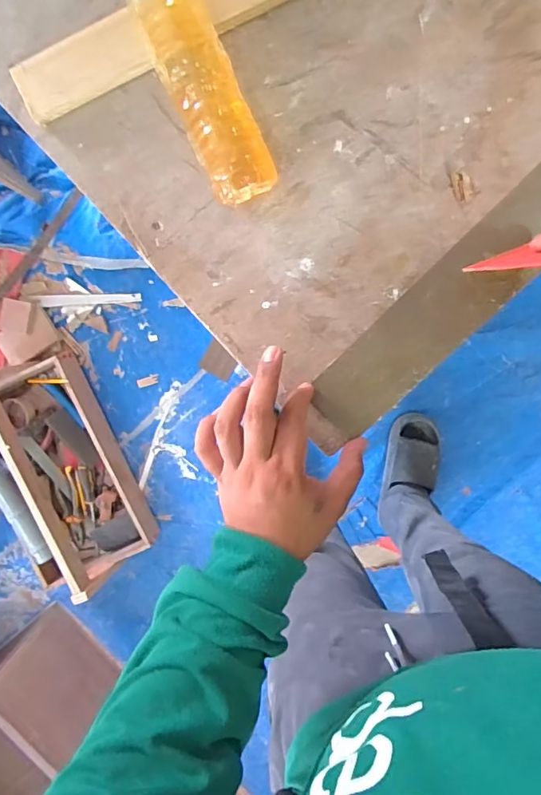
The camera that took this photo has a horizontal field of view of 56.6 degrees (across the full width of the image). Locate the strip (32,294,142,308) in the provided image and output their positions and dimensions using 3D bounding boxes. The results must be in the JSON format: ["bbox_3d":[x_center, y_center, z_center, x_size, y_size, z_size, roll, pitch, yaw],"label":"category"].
[{"bbox_3d":[-0.418,-0.225,1.150,0.236,0.011,0.026,-3,95,1],"label":"strip"}]

